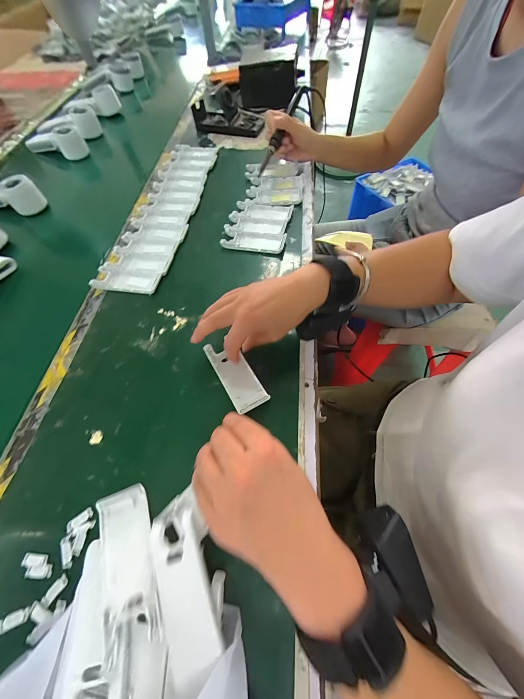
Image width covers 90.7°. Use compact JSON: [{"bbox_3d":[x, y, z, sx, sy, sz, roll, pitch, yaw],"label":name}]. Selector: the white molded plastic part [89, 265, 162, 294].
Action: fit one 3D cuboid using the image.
[{"bbox_3d":[-0.207,-0.108,0.402,0.102,0.013,0.046,7,62,7],"label":"white molded plastic part"}]

